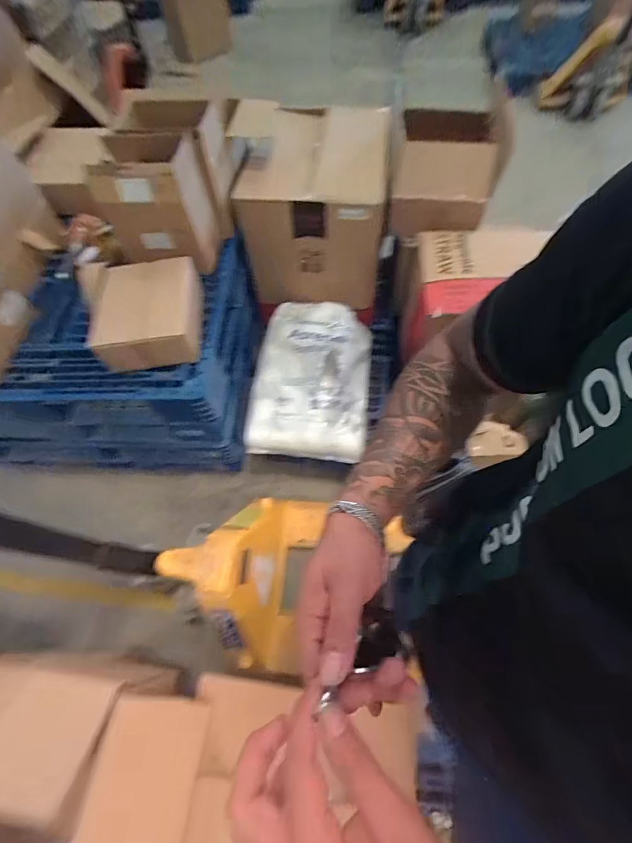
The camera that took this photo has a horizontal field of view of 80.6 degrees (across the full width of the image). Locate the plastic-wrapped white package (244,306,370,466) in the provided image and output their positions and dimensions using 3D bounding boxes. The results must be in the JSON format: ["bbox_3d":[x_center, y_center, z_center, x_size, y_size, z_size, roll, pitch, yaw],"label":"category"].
[{"bbox_3d":[-0.009,-0.171,1.363,0.423,0.183,0.583,5,63,6],"label":"plastic-wrapped white package"}]

